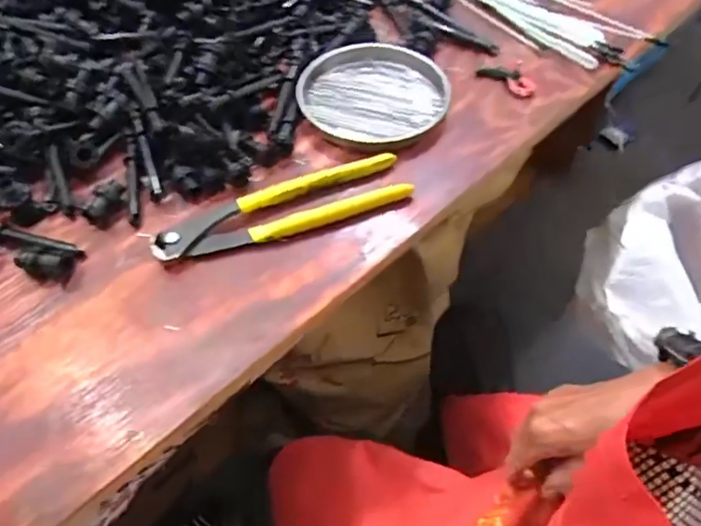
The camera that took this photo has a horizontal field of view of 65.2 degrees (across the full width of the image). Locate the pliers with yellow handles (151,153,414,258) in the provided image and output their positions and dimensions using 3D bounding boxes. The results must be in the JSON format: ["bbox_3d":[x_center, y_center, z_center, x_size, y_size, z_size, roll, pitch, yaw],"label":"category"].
[{"bbox_3d":[-0.052,-0.043,0.428,0.197,0.016,0.045,-16,56,-11],"label":"pliers with yellow handles"}]

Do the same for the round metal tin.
[{"bbox_3d":[0.023,-0.161,0.509,0.123,0.018,0.127,0,55,0],"label":"round metal tin"}]

